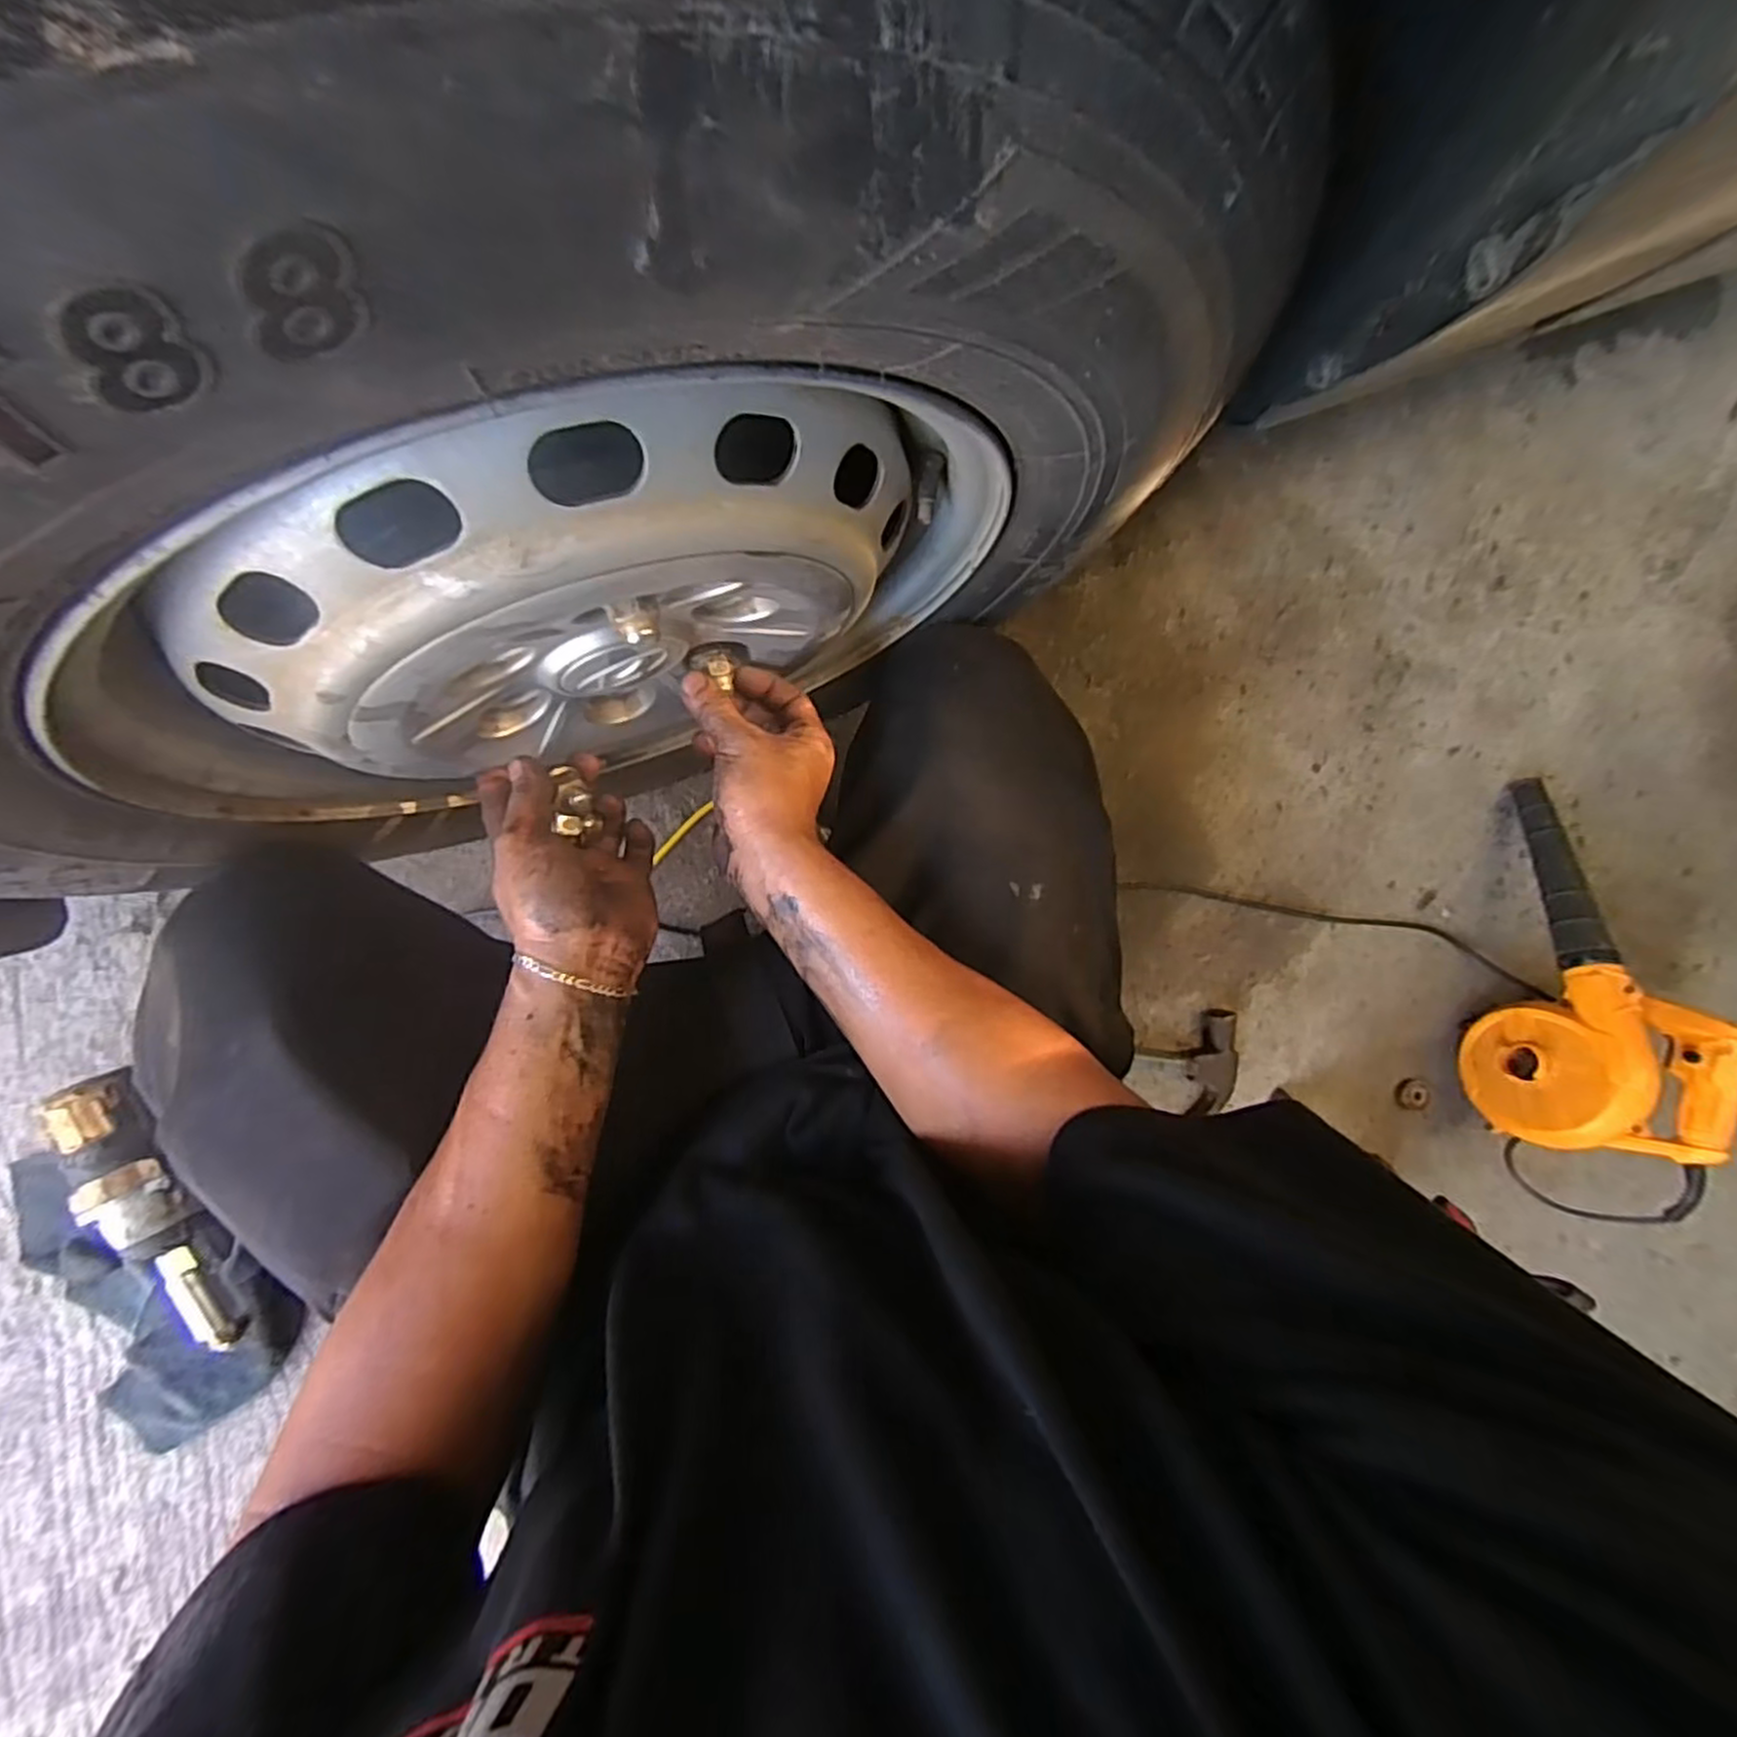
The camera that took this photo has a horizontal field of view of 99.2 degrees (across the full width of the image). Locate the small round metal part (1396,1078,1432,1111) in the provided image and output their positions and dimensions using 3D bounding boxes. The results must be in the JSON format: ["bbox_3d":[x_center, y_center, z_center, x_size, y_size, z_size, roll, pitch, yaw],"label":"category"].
[{"bbox_3d":[0.618,0.256,0.838,0.041,0.007,0.035,11,88,-5],"label":"small round metal part"}]

